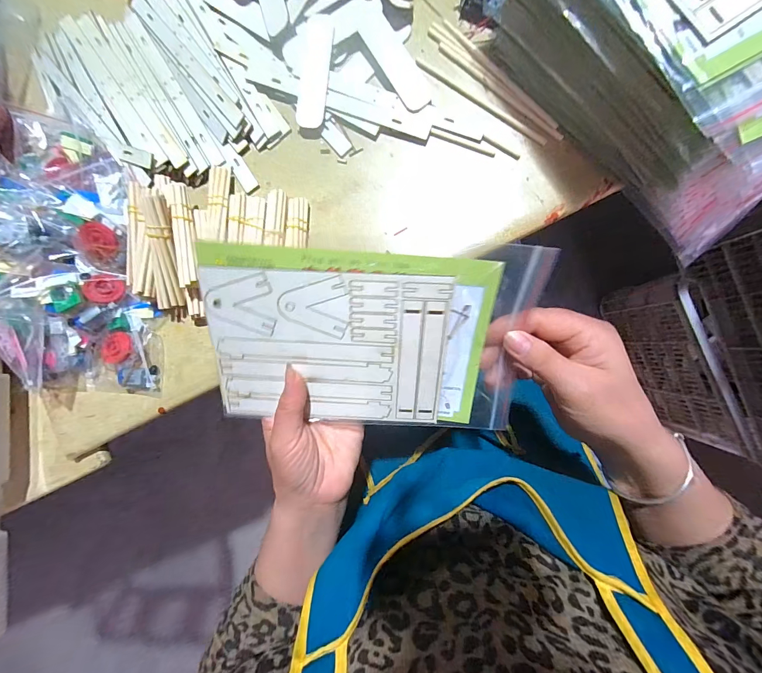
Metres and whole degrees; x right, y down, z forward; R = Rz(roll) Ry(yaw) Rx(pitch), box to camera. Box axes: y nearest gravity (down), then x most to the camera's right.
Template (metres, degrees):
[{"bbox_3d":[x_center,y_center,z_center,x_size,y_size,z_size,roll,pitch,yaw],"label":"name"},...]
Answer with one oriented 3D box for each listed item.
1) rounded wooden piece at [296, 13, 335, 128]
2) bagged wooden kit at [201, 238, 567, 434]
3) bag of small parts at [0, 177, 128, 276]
[{"bbox_3d":[-0.065,-0.262,0.338,0.030,0.004,0.102,7,95,5],"label":"rounded wooden piece"},{"bbox_3d":[-0.012,0.006,0.261,0.233,0.008,0.149,3,117,2],"label":"bagged wooden kit"},{"bbox_3d":[-0.340,-0.111,0.335,0.166,0.028,0.080,8,83,-12],"label":"bag of small parts"}]

